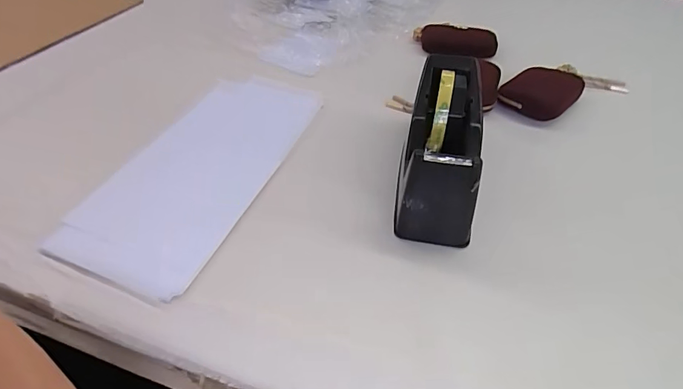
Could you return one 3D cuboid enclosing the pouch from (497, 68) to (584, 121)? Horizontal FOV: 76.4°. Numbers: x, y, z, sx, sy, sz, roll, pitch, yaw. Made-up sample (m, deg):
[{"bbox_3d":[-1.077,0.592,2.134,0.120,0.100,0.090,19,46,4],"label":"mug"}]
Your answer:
[{"bbox_3d":[0.265,-0.134,0.581,0.080,0.025,0.122,34,52,28],"label":"pouch"}]

